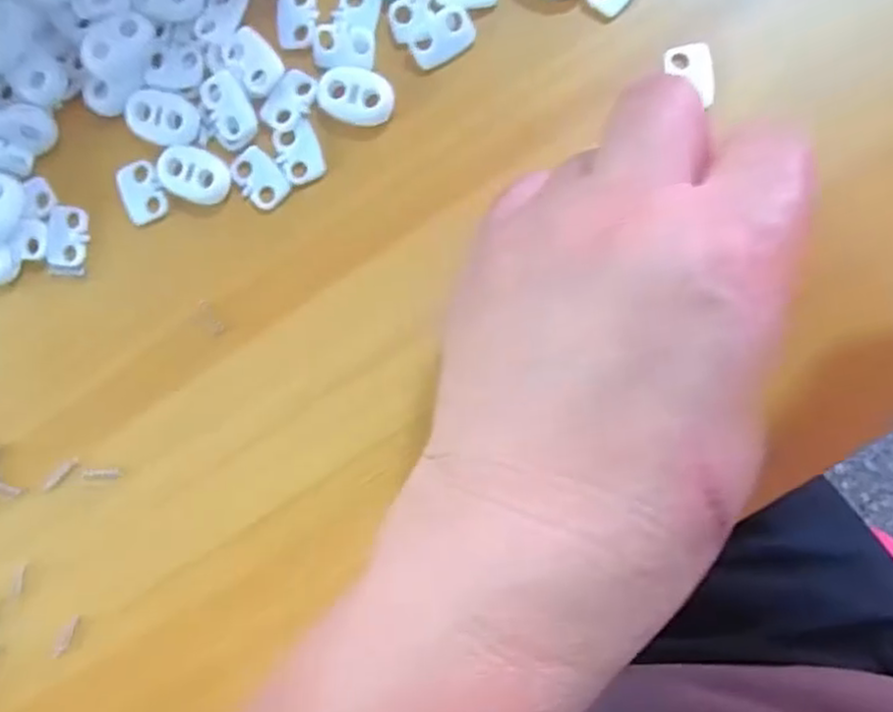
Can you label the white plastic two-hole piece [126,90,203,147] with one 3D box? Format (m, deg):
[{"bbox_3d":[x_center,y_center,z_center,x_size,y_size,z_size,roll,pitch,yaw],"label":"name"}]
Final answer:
[{"bbox_3d":[-0.084,-0.070,0.206,0.022,0.004,0.015,21,92,5],"label":"white plastic two-hole piece"}]

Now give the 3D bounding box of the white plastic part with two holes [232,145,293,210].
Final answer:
[{"bbox_3d":[-0.056,-0.053,0.207,0.018,0.004,0.013,43,94,4],"label":"white plastic part with two holes"}]

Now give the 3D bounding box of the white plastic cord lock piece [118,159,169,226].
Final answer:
[{"bbox_3d":[-0.092,-0.050,0.210,0.013,0.004,0.018,-18,88,6],"label":"white plastic cord lock piece"}]

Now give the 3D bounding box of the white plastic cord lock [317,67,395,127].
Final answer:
[{"bbox_3d":[-0.026,-0.075,0.203,0.022,0.004,0.015,16,92,6],"label":"white plastic cord lock"}]

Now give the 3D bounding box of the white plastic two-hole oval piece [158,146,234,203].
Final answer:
[{"bbox_3d":[-0.075,-0.054,0.208,0.022,0.004,0.015,24,93,5],"label":"white plastic two-hole oval piece"}]

